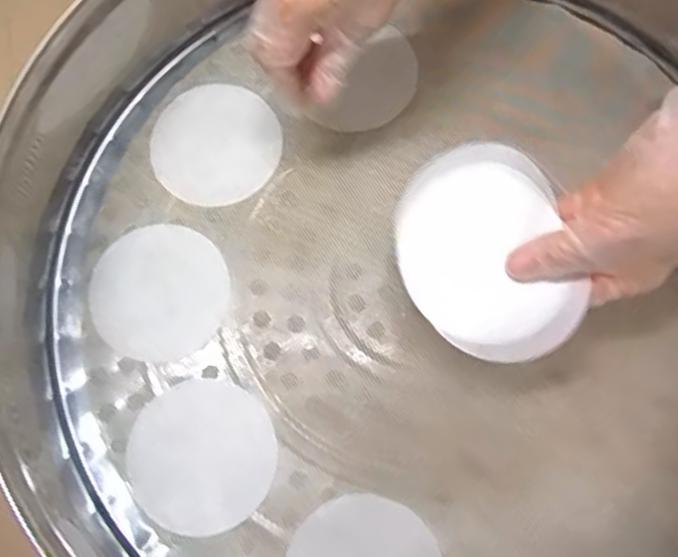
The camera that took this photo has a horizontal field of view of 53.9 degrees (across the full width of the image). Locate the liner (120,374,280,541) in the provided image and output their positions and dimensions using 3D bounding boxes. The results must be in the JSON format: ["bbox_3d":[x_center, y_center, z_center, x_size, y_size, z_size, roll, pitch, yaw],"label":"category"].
[{"bbox_3d":[-0.090,0.115,0.437,0.094,0.004,0.094,-36,76,-8],"label":"liner"}]

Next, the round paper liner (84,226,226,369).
[{"bbox_3d":[-0.125,0.009,0.466,0.094,0.006,0.094,0,74,2],"label":"round paper liner"}]

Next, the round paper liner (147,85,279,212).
[{"bbox_3d":[-0.092,-0.100,0.494,0.090,0.007,0.092,0,74,2],"label":"round paper liner"}]

